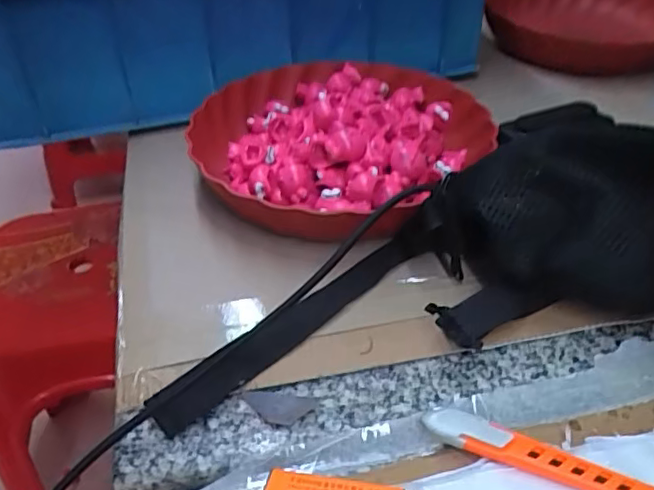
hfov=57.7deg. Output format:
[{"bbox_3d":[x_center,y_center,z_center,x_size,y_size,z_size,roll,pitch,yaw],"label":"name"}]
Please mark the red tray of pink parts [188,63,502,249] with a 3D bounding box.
[{"bbox_3d":[0.008,-0.086,0.503,0.222,0.079,0.241,20,44,26],"label":"red tray of pink parts"}]

